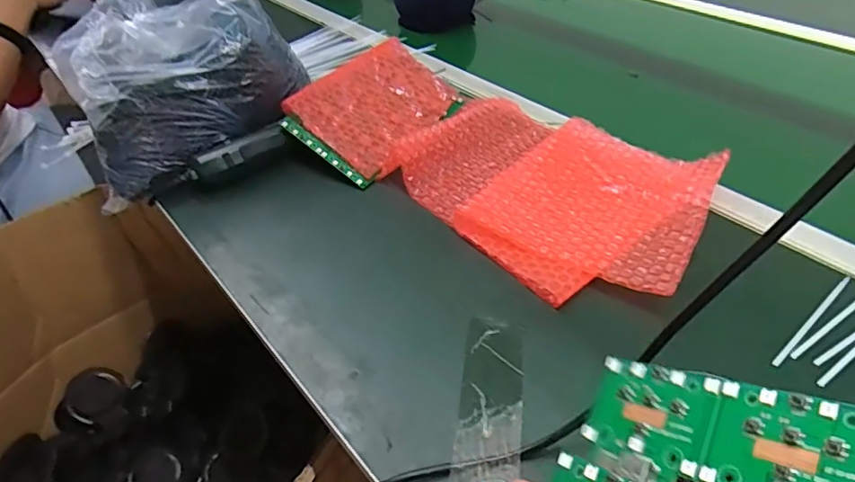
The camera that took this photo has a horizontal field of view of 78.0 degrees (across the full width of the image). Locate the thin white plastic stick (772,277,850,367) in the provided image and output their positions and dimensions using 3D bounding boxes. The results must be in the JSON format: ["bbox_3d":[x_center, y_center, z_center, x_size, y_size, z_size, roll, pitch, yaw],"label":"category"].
[{"bbox_3d":[0.304,0.061,0.414,0.124,0.004,0.007,-32,50,-25],"label":"thin white plastic stick"}]

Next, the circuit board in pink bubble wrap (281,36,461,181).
[{"bbox_3d":[-0.051,-0.170,0.630,0.139,0.021,0.200,38,55,5],"label":"circuit board in pink bubble wrap"}]

